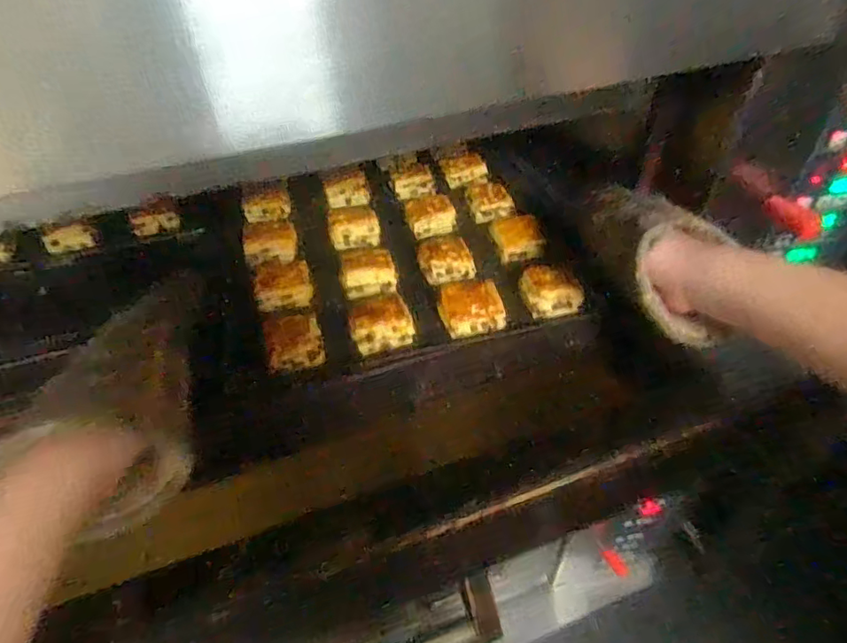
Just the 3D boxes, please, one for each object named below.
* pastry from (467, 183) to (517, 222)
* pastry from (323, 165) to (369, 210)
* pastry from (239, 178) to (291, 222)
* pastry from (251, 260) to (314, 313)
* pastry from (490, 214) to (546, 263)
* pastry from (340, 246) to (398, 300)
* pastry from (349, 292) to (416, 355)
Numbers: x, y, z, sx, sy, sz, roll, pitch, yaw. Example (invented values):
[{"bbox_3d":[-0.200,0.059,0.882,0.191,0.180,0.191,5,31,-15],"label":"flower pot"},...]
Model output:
[{"bbox_3d":[0.094,-0.165,0.736,0.056,0.030,0.056,-13,52,-13],"label":"pastry"},{"bbox_3d":[-0.112,-0.196,0.775,0.063,0.029,0.061,-7,50,-8],"label":"pastry"},{"bbox_3d":[-0.218,-0.168,0.740,0.063,0.045,0.039,-15,52,-15],"label":"pastry"},{"bbox_3d":[-0.160,-0.041,0.608,0.063,0.030,0.056,-15,52,-15],"label":"pastry"},{"bbox_3d":[0.118,-0.104,0.669,0.057,0.033,0.051,-8,51,-9],"label":"pastry"},{"bbox_3d":[-0.066,-0.062,0.630,0.063,0.026,0.061,-11,51,-12],"label":"pastry"},{"bbox_3d":[-0.045,0.002,0.566,0.061,0.027,0.051,-14,52,-14],"label":"pastry"}]

